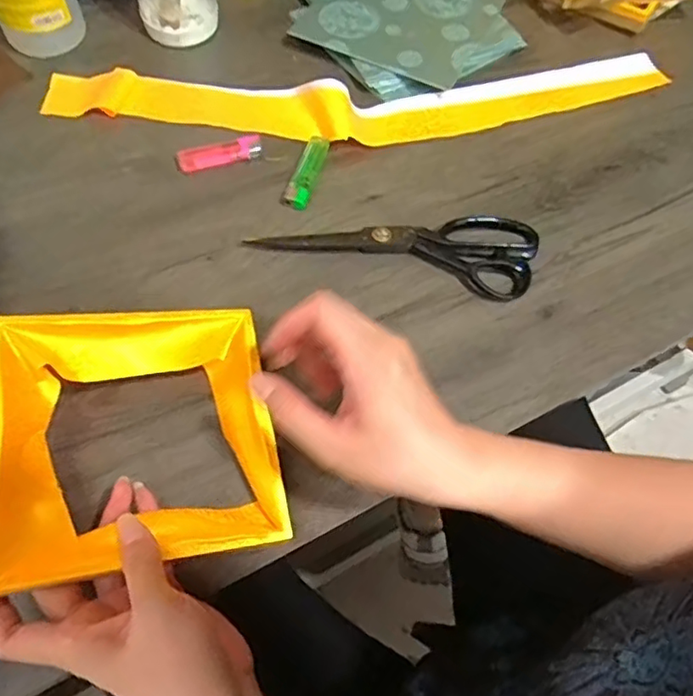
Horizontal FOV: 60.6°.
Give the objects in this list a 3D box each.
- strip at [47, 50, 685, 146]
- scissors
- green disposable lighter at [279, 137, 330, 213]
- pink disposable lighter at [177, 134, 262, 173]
[{"bbox_3d":[0.025,-0.248,0.577,0.606,0.031,0.111,-5,62,-6],"label":"strip"},{"bbox_3d":[0.044,-0.090,0.501,0.231,0.016,0.074,10,62,2],"label":"scissors"},{"bbox_3d":[-0.036,-0.157,0.531,0.025,0.012,0.084,16,62,6],"label":"green disposable lighter"},{"bbox_3d":[-0.116,-0.176,0.540,0.076,0.015,0.021,-13,63,-10],"label":"pink disposable lighter"}]

